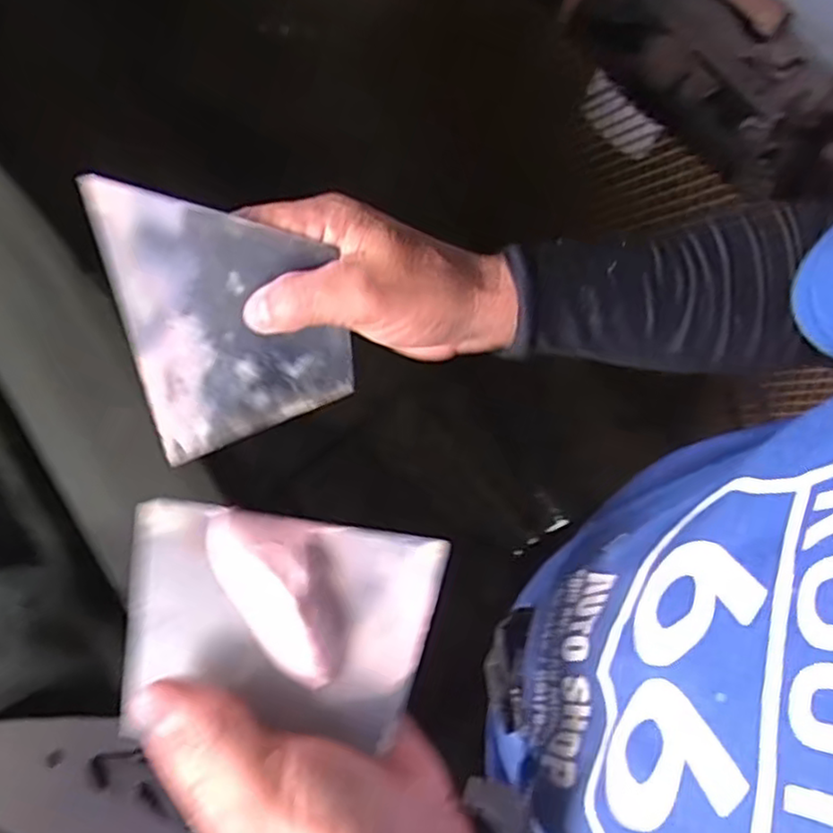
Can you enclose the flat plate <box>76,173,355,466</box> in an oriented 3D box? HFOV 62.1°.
[{"bbox_3d":[-0.084,-0.043,0.323,0.099,0.137,0.007,-6,36,-3],"label":"flat plate"}]

